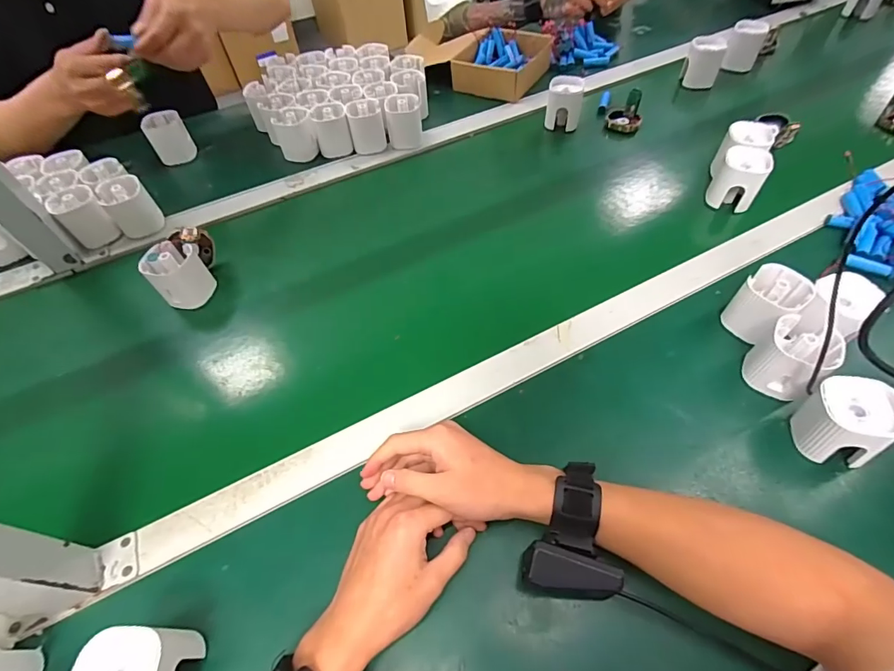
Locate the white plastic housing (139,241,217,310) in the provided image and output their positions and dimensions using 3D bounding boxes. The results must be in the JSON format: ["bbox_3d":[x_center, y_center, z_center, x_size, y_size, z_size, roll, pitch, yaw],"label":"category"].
[{"bbox_3d":[-0.325,-0.073,0.537,0.056,0.070,0.060,0,57,0],"label":"white plastic housing"}]

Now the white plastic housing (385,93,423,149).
[{"bbox_3d":[-0.070,-0.347,0.711,0.056,0.064,0.060,-6,57,-3],"label":"white plastic housing"}]

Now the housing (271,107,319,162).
[{"bbox_3d":[-0.245,-0.328,0.707,0.059,0.057,0.053,-18,54,-9],"label":"housing"}]

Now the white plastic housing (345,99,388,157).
[{"bbox_3d":[-0.129,-0.343,0.716,0.055,0.067,0.051,-7,53,0],"label":"white plastic housing"}]

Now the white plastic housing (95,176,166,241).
[{"bbox_3d":[-0.446,-0.181,0.618,0.057,0.075,0.050,-37,59,-21],"label":"white plastic housing"}]

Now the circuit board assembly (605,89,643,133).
[{"bbox_3d":[0.299,-0.371,0.728,0.055,0.061,0.032,20,57,18],"label":"circuit board assembly"}]

